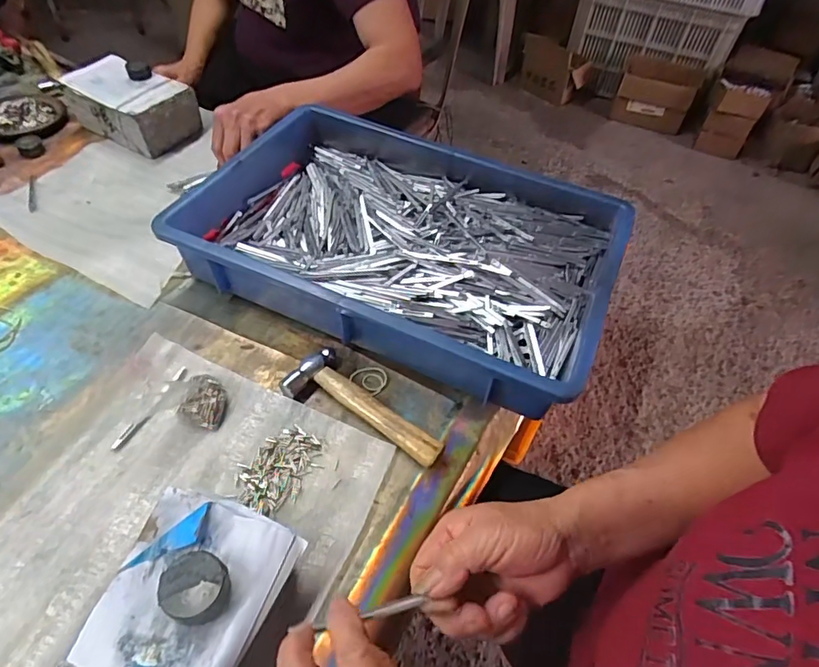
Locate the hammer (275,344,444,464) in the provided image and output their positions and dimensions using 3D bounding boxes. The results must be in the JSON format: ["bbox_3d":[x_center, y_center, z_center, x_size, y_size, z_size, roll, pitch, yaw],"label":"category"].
[{"bbox_3d":[-0.037,0.064,0.461,0.156,0.016,0.057,25,53,15],"label":"hammer"}]

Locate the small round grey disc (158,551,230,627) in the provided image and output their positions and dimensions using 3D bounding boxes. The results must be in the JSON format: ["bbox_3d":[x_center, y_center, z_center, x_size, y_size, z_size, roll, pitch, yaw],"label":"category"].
[{"bbox_3d":[-0.133,0.158,0.312,0.039,0.019,0.037,2,51,-3],"label":"small round grey disc"}]

